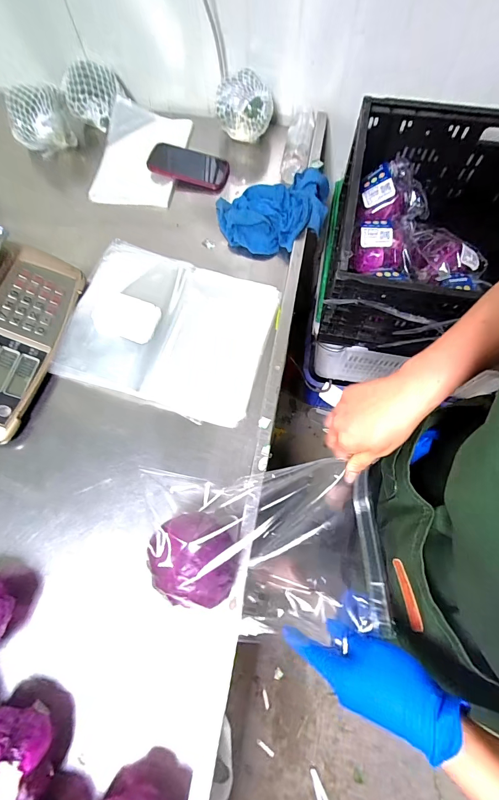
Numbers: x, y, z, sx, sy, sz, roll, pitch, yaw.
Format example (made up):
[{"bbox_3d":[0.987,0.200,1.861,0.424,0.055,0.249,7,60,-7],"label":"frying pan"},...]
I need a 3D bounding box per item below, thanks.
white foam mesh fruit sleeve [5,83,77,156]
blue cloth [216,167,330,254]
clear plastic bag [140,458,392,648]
[{"bbox_3d":[-0.427,-0.566,0.726,0.108,0.112,0.087,-5,70,0],"label":"white foam mesh fruit sleeve"},{"bbox_3d":[0.061,-0.371,0.693,0.234,0.068,0.150,-20,71,-5],"label":"blue cloth"},{"bbox_3d":[0.003,0.188,0.470,0.307,0.112,0.177,-1,70,1],"label":"clear plastic bag"}]

